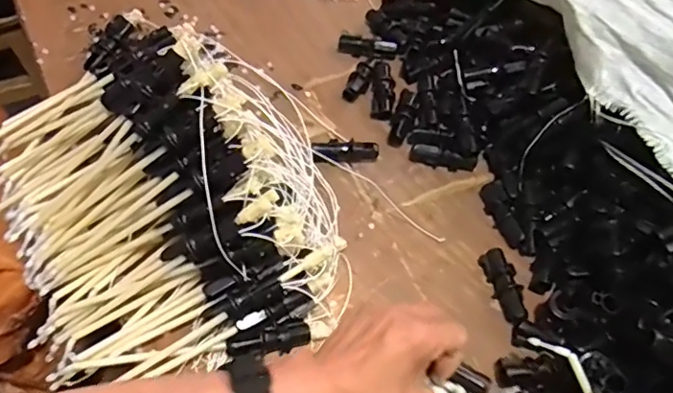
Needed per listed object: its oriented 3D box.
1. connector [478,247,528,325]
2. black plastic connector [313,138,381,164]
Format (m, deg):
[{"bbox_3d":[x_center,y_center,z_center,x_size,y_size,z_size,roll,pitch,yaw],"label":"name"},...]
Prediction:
[{"bbox_3d":[0.151,0.080,0.481,0.020,0.020,0.068,-10,60,-10],"label":"connector"},{"bbox_3d":[0.010,-0.044,0.538,0.066,0.022,0.017,-2,59,-6],"label":"black plastic connector"}]

